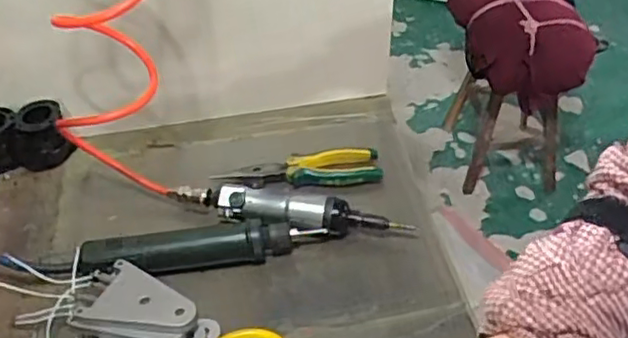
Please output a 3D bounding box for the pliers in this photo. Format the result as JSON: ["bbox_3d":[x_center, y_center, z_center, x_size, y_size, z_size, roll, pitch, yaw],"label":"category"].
[{"bbox_3d":[-0.018,0.006,0.756,0.190,0.025,0.047,-6,43,-4],"label":"pliers"}]

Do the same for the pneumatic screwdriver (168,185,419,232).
[{"bbox_3d":[-0.033,0.051,0.695,0.269,0.047,0.038,8,43,11],"label":"pneumatic screwdriver"}]

